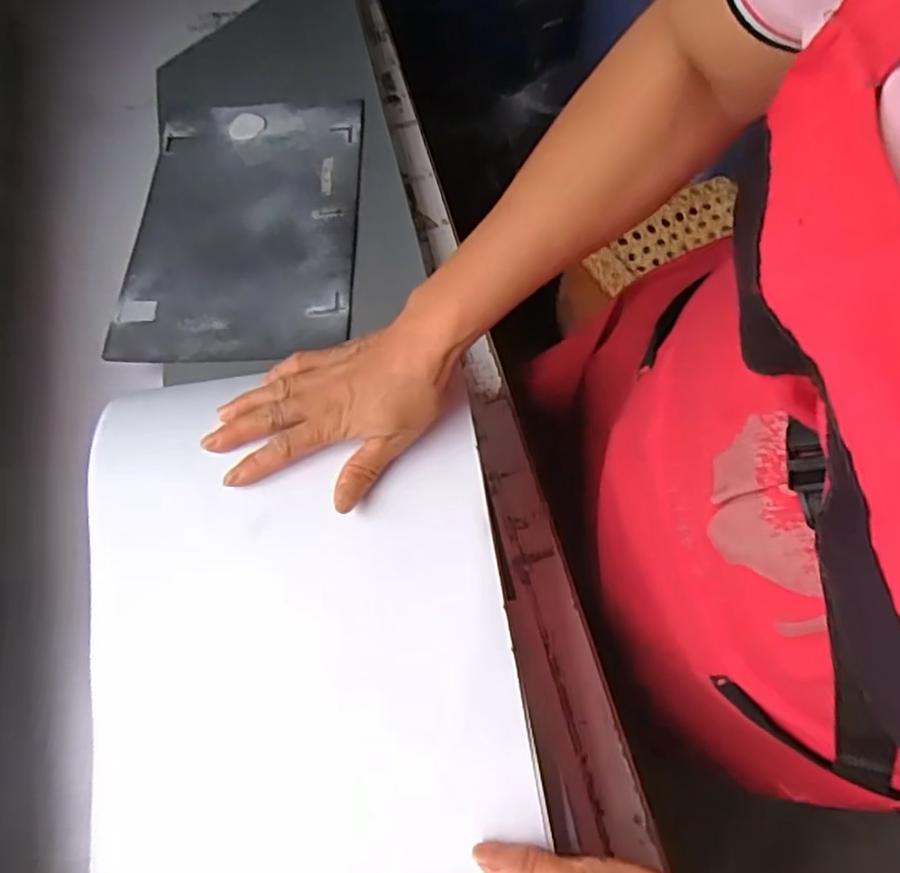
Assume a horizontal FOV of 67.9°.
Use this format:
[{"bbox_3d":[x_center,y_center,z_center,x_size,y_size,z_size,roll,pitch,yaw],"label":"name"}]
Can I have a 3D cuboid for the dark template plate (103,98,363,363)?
[{"bbox_3d":[-0.211,-0.225,0.696,0.222,0.012,0.342,-1,64,0],"label":"dark template plate"}]

